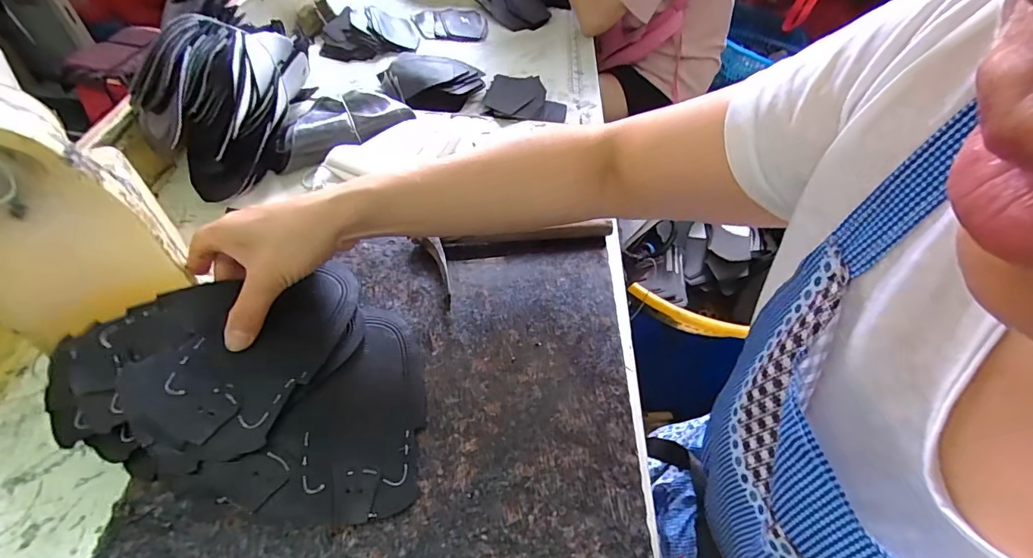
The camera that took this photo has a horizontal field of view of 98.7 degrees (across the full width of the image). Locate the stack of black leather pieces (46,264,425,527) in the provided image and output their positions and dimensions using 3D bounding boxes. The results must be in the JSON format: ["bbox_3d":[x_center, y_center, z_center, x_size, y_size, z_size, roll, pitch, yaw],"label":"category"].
[{"bbox_3d":[-0.203,0.075,0.325,0.257,0.052,0.175,1,54,-2],"label":"stack of black leather pieces"}]

